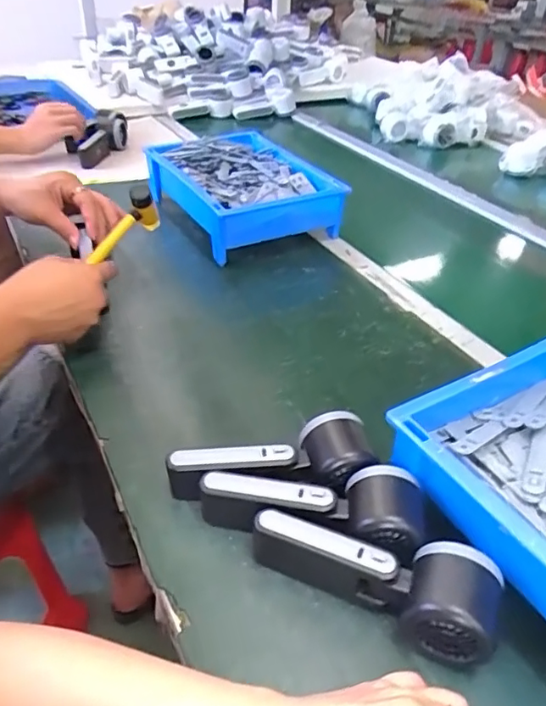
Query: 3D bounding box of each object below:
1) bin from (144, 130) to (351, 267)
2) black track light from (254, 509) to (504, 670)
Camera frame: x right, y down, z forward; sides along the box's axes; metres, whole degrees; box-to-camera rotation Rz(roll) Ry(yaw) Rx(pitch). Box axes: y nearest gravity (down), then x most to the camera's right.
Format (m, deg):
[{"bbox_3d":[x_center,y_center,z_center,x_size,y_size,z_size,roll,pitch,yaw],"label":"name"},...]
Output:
[{"bbox_3d":[-0.049,-0.260,0.864,0.218,0.089,0.294,-19,43,-27],"label":"bin"},{"bbox_3d":[0.067,0.150,0.369,0.162,0.049,0.057,18,39,17],"label":"black track light"}]

